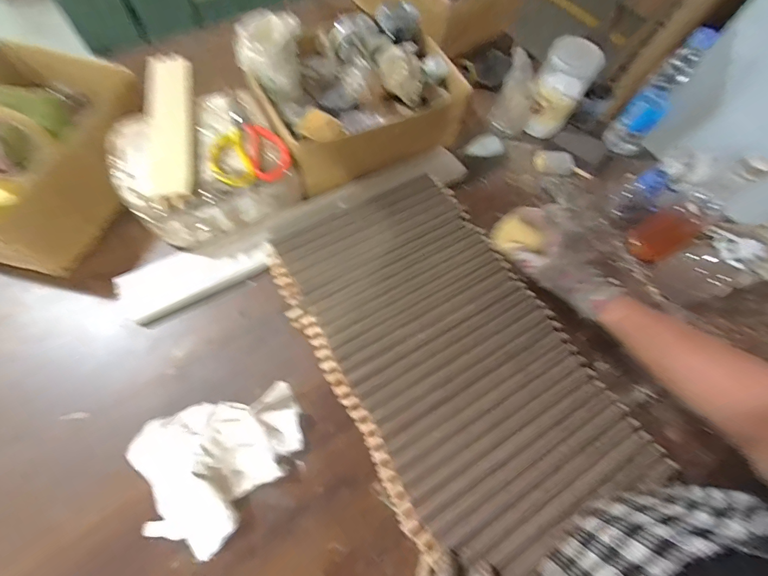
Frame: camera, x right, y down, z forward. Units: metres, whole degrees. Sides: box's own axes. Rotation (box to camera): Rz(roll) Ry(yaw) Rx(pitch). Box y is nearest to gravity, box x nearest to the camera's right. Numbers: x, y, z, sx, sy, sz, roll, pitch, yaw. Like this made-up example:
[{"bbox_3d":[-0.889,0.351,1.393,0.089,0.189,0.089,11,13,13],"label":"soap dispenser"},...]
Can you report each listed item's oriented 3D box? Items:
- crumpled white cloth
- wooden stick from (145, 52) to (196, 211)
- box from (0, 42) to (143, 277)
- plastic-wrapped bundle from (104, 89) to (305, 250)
[{"bbox_3d":[-0.191,0.214,0.418,0.194,0.053,0.164,-17,70,-10],"label":"crumpled white cloth"},{"bbox_3d":[-0.318,-0.246,0.516,0.068,0.014,0.296,-12,69,-8],"label":"wooden stick"},{"bbox_3d":[-0.525,-0.214,0.530,0.244,0.111,0.339,16,68,3],"label":"box"},{"bbox_3d":[-0.274,-0.186,0.549,0.228,0.103,0.189,-31,73,-14],"label":"plastic-wrapped bundle"}]

